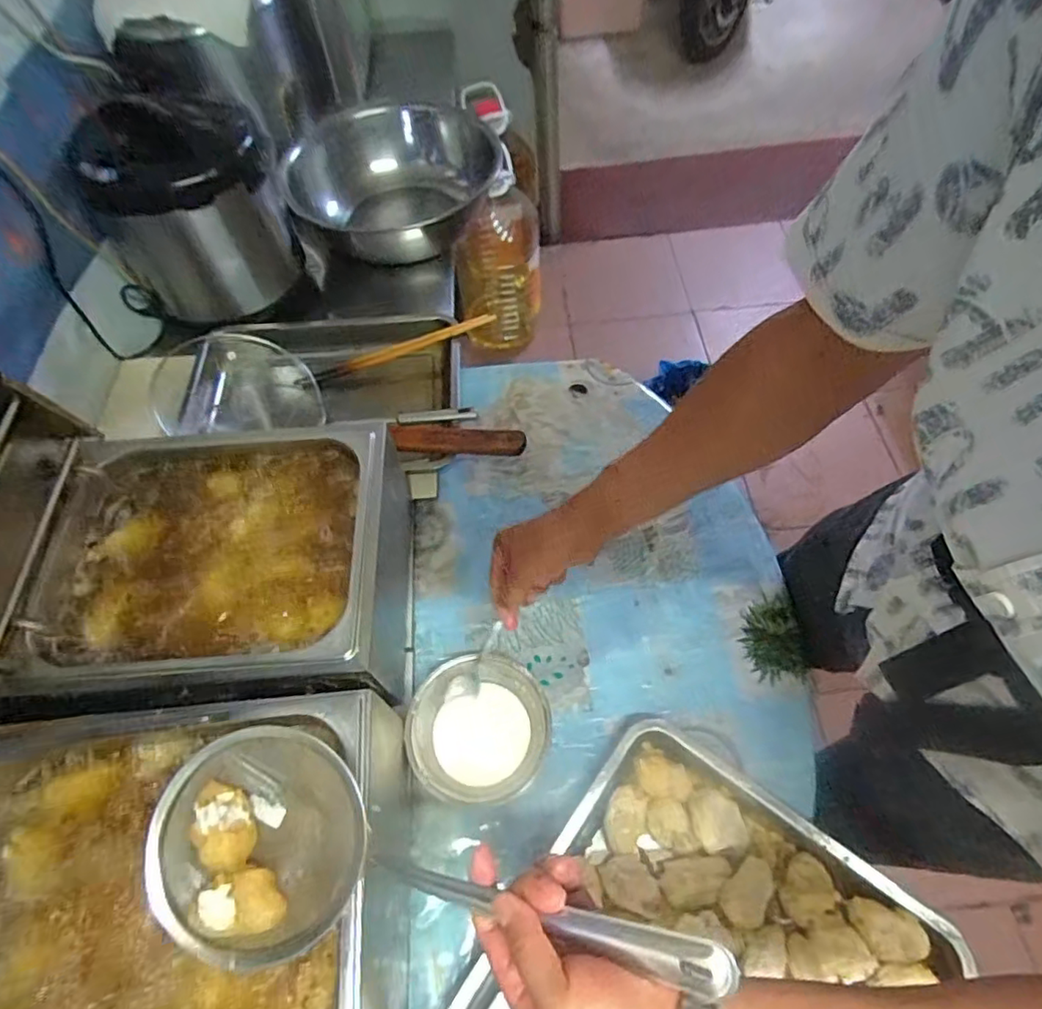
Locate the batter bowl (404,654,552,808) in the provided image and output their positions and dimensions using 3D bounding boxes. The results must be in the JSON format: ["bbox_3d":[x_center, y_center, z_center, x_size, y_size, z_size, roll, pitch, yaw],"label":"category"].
[{"bbox_3d":[-0.043,0.241,0.624,0.143,0.053,0.142,-2,60,3],"label":"batter bowl"}]

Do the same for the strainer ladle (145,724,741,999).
[{"bbox_3d":[-0.067,0.243,0.384,0.373,0.069,0.147,1,59,17],"label":"strainer ladle"}]

